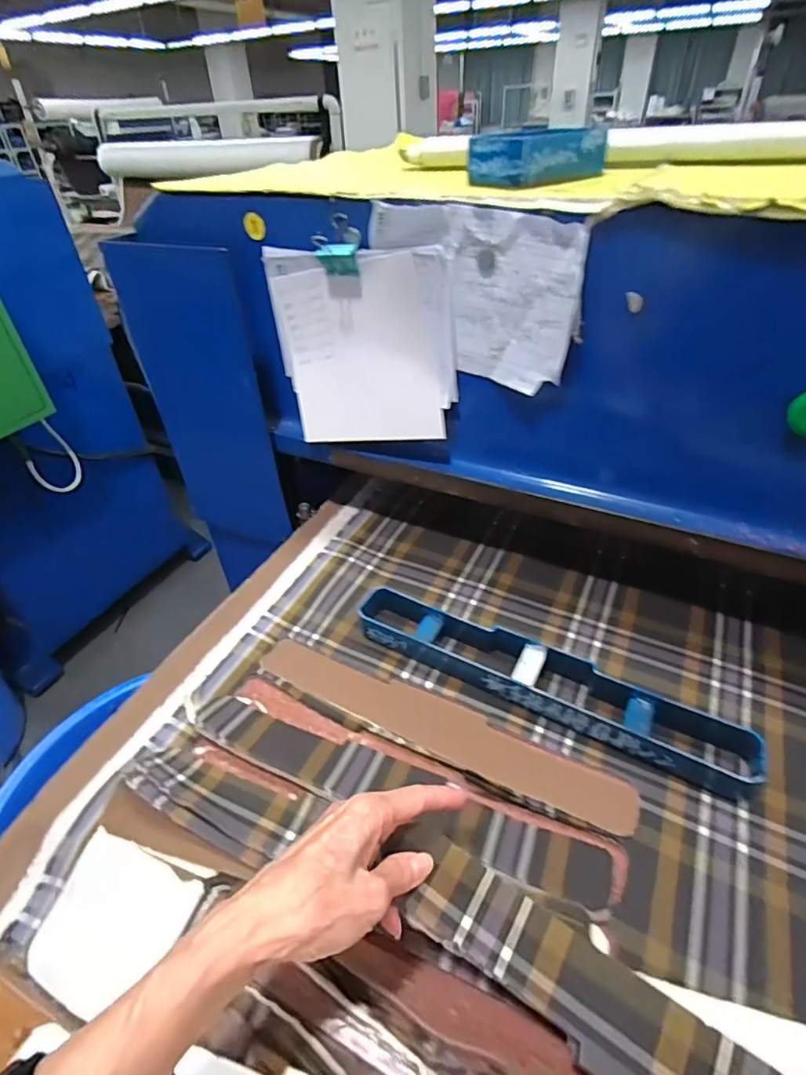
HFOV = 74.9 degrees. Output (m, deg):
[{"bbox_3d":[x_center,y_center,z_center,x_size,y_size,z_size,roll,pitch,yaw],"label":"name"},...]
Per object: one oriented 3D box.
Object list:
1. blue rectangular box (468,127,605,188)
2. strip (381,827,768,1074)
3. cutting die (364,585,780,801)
[{"bbox_3d":[0.120,-0.336,0.463,0.115,0.036,0.067,-28,45,-27],"label":"blue rectangular box"},{"bbox_3d":[0.141,0.264,0.260,0.344,0.024,0.048,22,49,28],"label":"strip"},{"bbox_3d":[0.123,0.130,0.489,0.361,0.035,0.066,17,43,22],"label":"cutting die"}]

